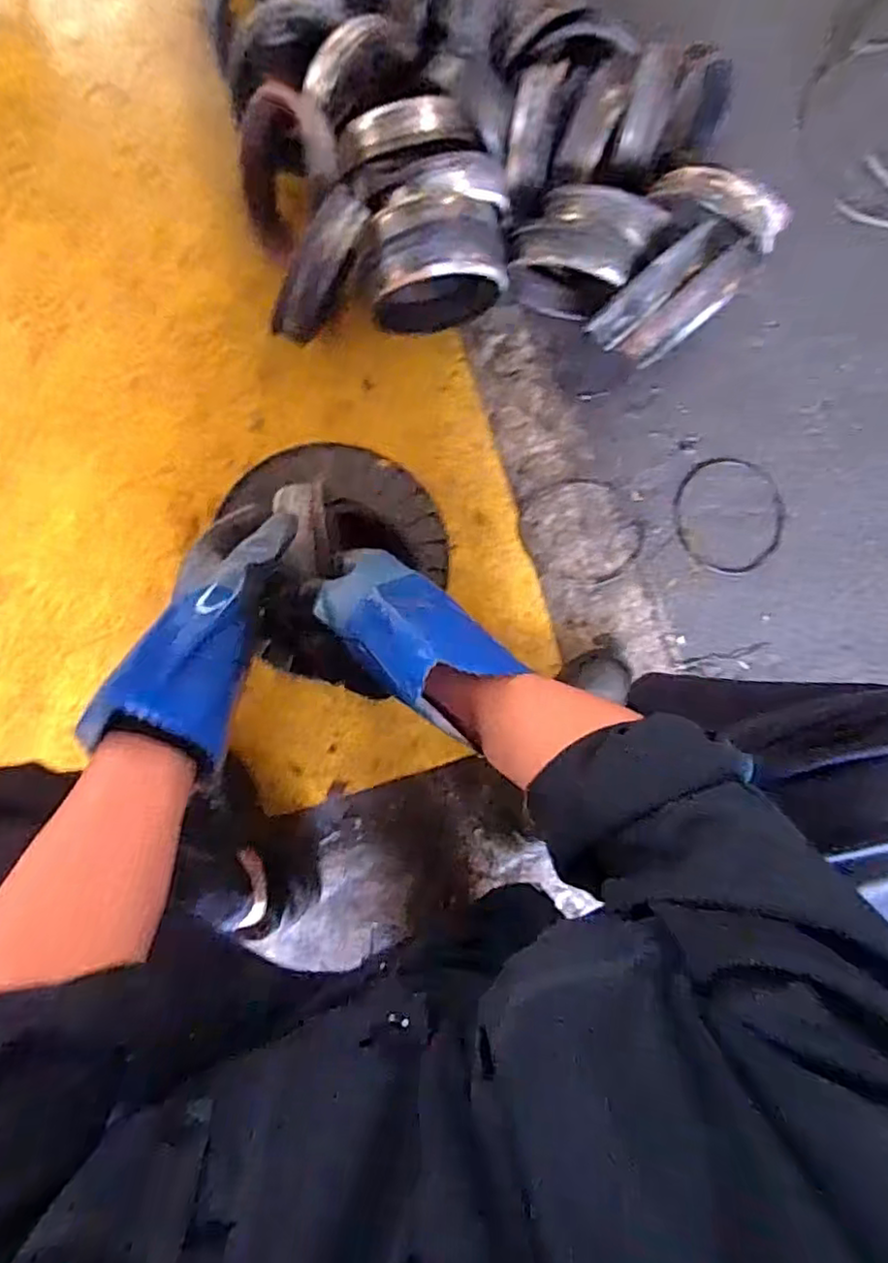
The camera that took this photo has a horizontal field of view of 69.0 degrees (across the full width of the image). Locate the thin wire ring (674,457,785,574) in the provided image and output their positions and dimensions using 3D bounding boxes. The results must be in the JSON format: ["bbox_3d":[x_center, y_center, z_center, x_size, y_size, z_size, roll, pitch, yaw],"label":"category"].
[{"bbox_3d":[0.382,-0.157,0.860,0.155,0.006,0.157,1,85,-6],"label":"thin wire ring"}]

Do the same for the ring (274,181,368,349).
[{"bbox_3d":[-0.134,-0.409,0.747,0.058,0.162,0.173,28,83,-3],"label":"ring"}]

